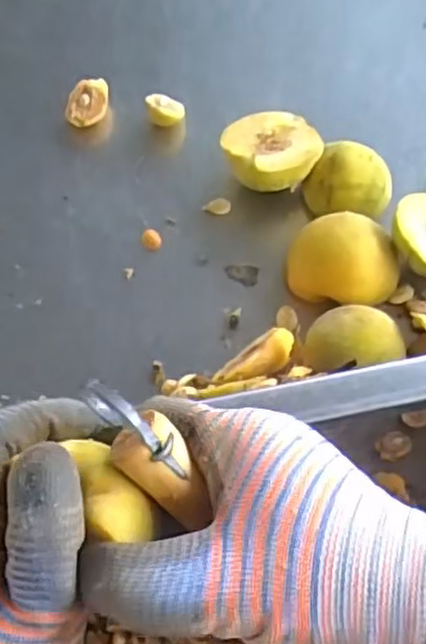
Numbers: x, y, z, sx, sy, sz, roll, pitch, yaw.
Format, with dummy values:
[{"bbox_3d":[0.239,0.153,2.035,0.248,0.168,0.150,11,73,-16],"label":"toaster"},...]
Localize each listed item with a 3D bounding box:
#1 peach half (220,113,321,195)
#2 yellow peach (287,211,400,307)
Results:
[{"bbox_3d":[0.036,-0.105,0.454,0.060,0.036,0.062,0,62,0],"label":"peach half"},{"bbox_3d":[0.075,-0.033,0.416,0.060,0.034,0.049,18,64,9],"label":"yellow peach"}]

